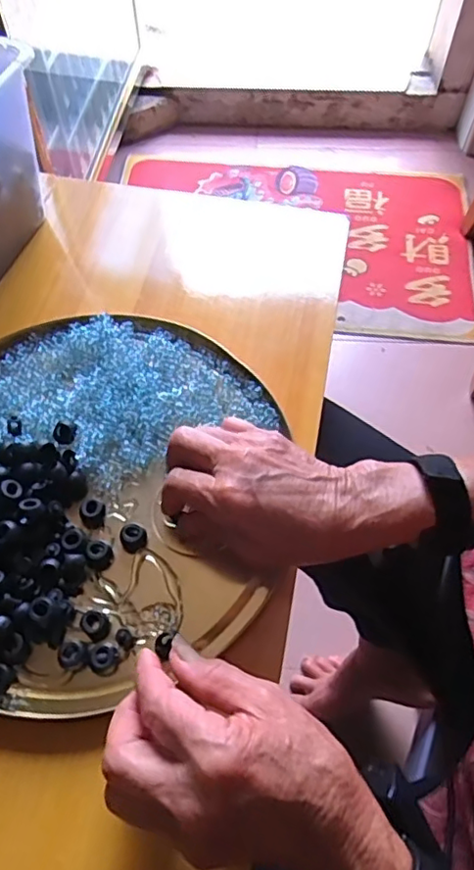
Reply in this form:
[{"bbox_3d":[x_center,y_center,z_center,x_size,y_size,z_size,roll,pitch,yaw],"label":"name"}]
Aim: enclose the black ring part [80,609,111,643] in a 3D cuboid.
[{"bbox_3d":[-0.089,0.118,0.365,0.016,0.010,0.020,-39,67,-19],"label":"black ring part"}]

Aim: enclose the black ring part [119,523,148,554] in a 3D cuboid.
[{"bbox_3d":[-0.071,0.069,0.394,0.018,0.011,0.016,-39,67,-19],"label":"black ring part"}]

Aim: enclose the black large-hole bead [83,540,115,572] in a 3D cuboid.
[{"bbox_3d":[-0.093,0.080,0.388,0.015,0.012,0.017,16,62,9],"label":"black large-hole bead"}]

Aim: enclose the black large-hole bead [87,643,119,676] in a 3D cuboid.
[{"bbox_3d":[-0.082,0.136,0.356,0.017,0.010,0.018,0,60,0],"label":"black large-hole bead"}]

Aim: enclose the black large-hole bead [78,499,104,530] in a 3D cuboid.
[{"bbox_3d":[-0.101,0.055,0.404,0.015,0.016,0.016,0,60,0],"label":"black large-hole bead"}]

